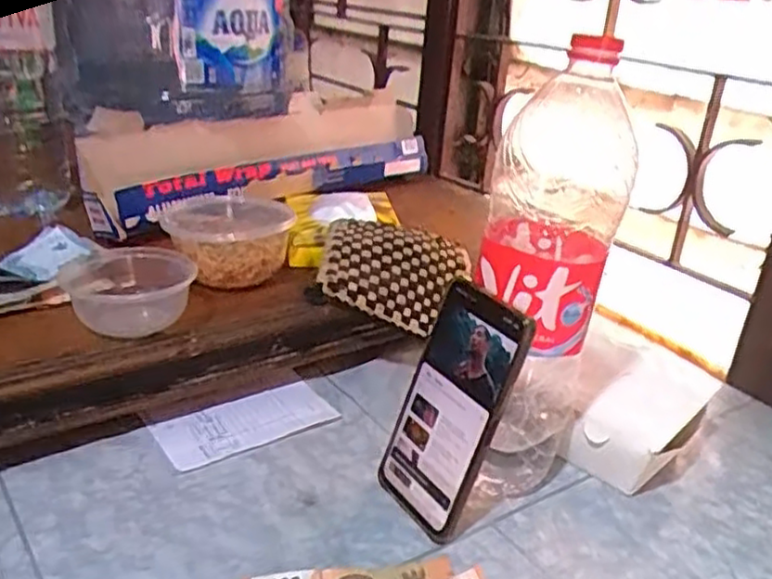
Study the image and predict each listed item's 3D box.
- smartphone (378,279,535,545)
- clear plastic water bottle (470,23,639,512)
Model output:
[{"bbox_3d":[0.044,0.084,0.479,0.013,0.169,0.078,8,21,-39],"label":"smartphone"},{"bbox_3d":[0.102,-0.001,0.481,0.098,0.315,0.081,-10,27,-28],"label":"clear plastic water bottle"}]

